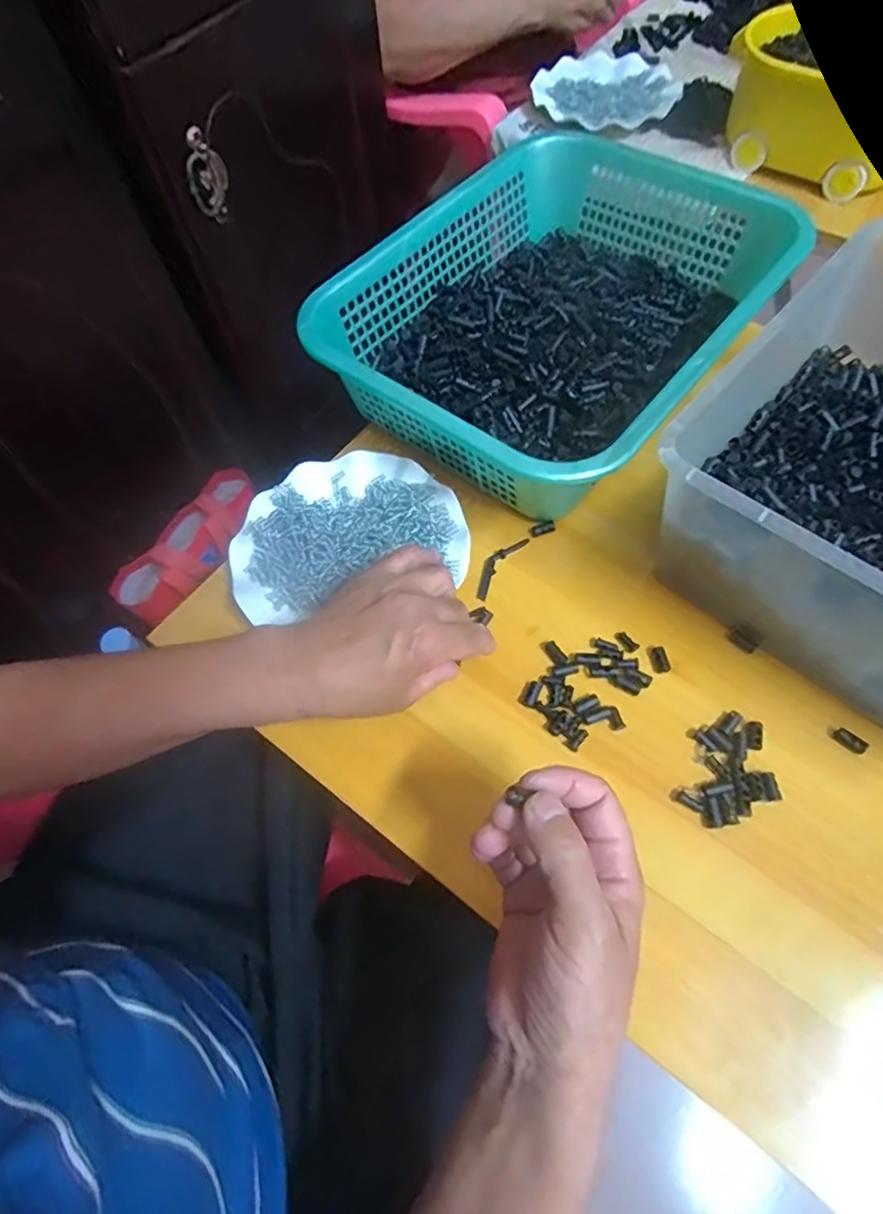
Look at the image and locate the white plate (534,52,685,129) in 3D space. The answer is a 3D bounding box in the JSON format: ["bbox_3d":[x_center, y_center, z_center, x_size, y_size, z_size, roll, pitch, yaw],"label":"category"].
[{"bbox_3d":[0.211,-0.681,0.780,0.181,0.021,0.174,-1,63,2],"label":"white plate"}]

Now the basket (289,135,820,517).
[{"bbox_3d":[0.108,-0.266,0.535,0.297,0.099,0.390,35,69,19],"label":"basket"}]

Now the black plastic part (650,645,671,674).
[{"bbox_3d":[0.159,0.039,0.429,0.011,0.006,0.019,-12,63,-3],"label":"black plastic part"}]

